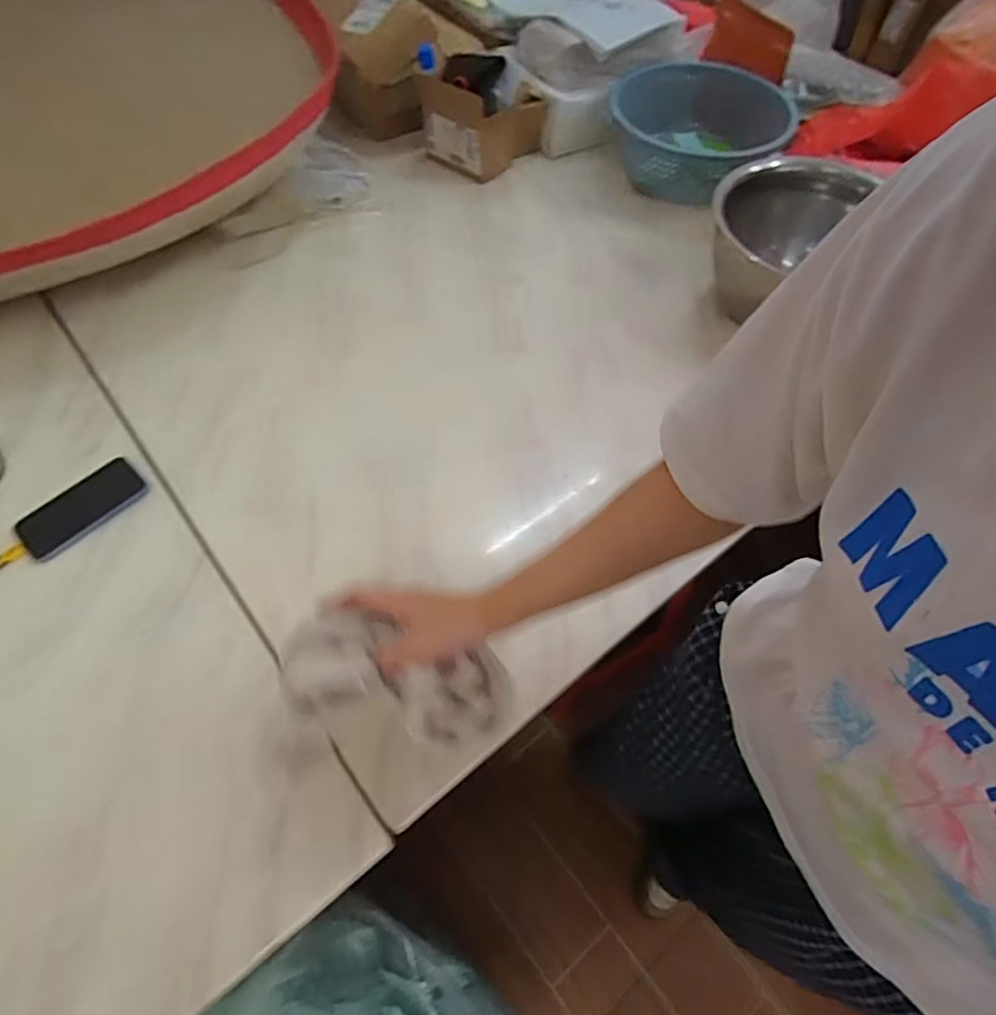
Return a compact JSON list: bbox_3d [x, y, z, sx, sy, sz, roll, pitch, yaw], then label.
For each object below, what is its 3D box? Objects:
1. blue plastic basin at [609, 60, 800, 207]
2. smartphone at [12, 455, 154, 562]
[{"bbox_3d":[0.360,-0.686,1.086,0.307,0.115,0.322,1,61,-2],"label":"blue plastic basin"},{"bbox_3d":[-0.499,-0.001,0.707,0.077,0.007,0.140,41,66,18],"label":"smartphone"}]

